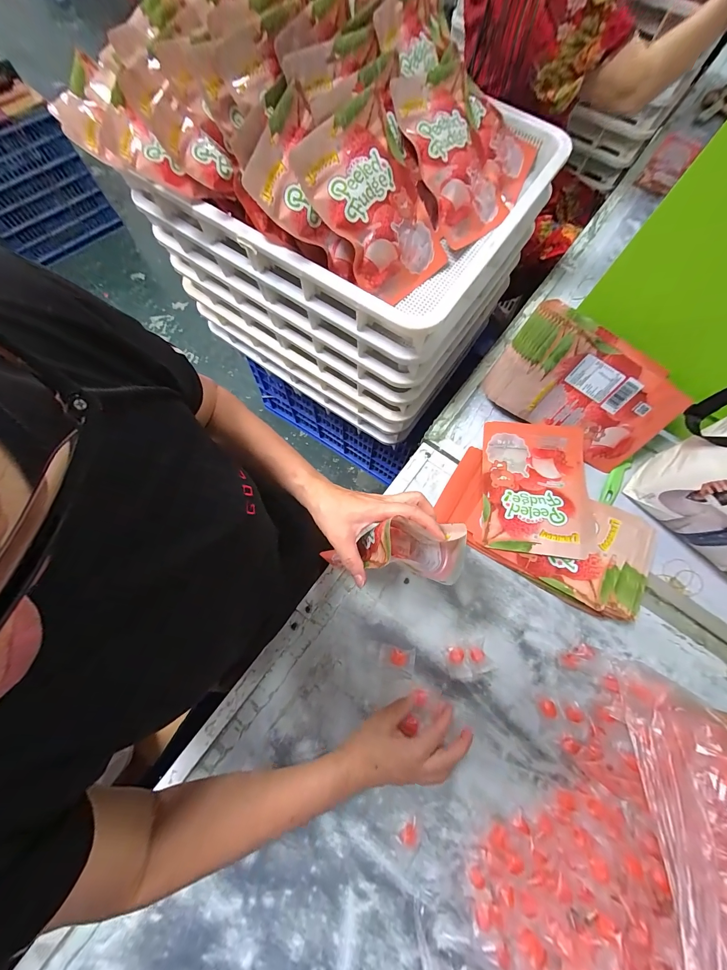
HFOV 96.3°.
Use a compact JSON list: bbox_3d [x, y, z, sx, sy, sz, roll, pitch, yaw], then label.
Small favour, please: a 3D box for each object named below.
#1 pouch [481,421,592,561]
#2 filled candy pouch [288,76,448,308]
[{"bbox_3d":[0.281,-0.001,0.535,0.162,0.015,0.225,8,67,6],"label":"pouch"},{"bbox_3d":[0.021,-0.384,0.452,0.155,0.028,0.224,-45,119,-11],"label":"filled candy pouch"}]

